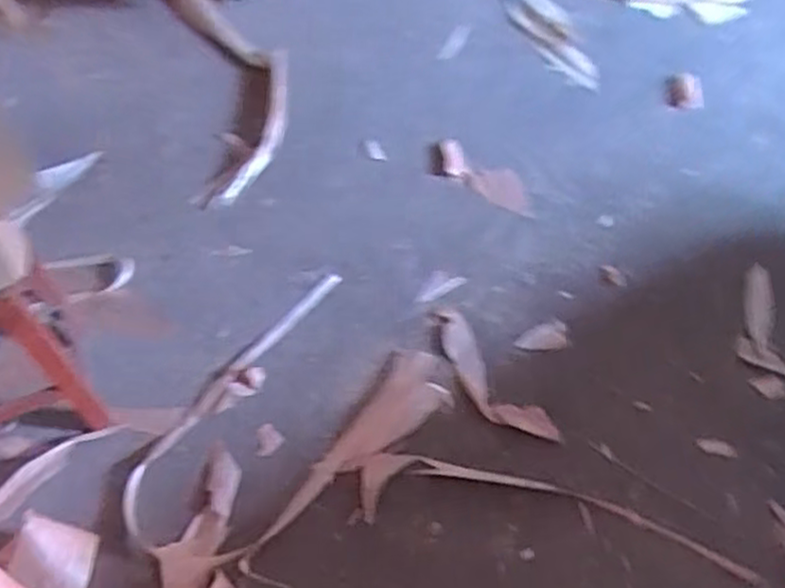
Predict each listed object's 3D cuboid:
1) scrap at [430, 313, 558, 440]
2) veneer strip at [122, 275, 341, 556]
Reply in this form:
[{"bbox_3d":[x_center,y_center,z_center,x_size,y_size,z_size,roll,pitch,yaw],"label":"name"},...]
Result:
[{"bbox_3d":[0.166,0.151,1.334,0.092,0.030,0.315,-32,63,-18],"label":"scrap"},{"bbox_3d":[-0.280,0.173,1.343,0.104,0.024,0.600,27,58,19],"label":"veneer strip"}]

